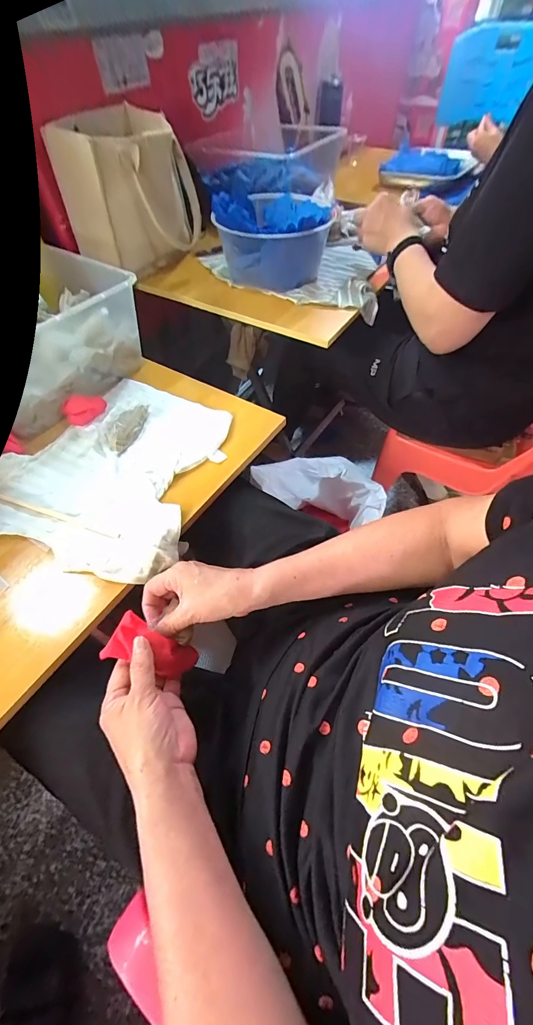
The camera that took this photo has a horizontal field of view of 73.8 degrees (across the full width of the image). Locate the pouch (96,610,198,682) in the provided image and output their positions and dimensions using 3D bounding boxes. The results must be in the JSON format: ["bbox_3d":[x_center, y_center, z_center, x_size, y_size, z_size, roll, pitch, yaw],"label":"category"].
[{"bbox_3d":[-0.112,0.139,0.359,0.091,0.014,0.042,34,54,-23],"label":"pouch"}]

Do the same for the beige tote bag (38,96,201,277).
[{"bbox_3d":[-0.262,-0.624,0.694,0.246,0.189,0.200,-10,55,-5],"label":"beige tote bag"}]

